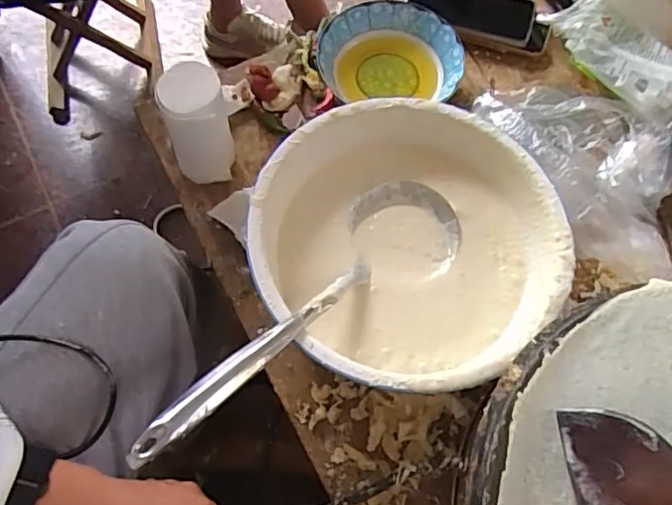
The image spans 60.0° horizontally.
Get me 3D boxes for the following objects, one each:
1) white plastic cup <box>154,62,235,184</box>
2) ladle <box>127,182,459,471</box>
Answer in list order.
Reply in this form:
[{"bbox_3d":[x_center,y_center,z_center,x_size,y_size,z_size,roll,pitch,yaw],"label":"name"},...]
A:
[{"bbox_3d":[-0.148,-0.135,0.616,0.065,0.134,0.069,0,66,-1],"label":"white plastic cup"},{"bbox_3d":[-0.014,0.039,0.494,0.104,0.059,0.370,40,45,15],"label":"ladle"}]

